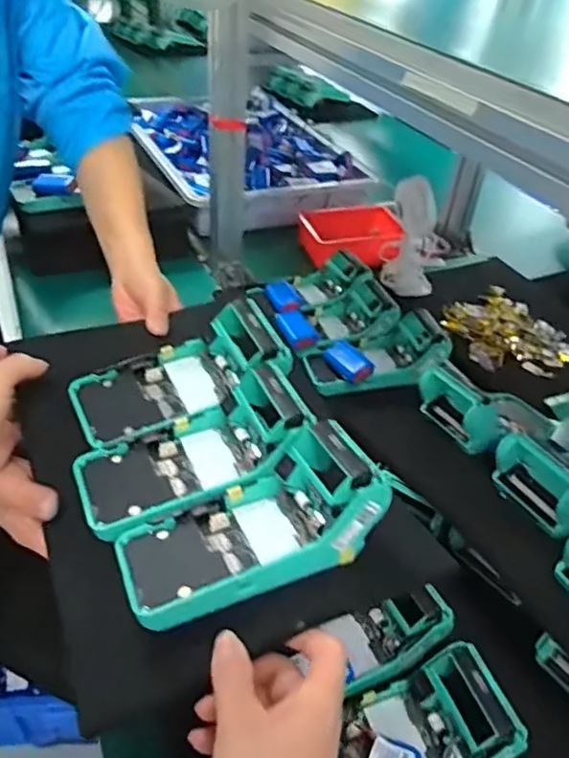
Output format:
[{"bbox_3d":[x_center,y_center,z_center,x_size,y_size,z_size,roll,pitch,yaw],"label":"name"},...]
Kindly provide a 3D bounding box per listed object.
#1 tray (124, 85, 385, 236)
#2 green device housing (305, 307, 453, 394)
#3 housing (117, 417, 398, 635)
[{"bbox_3d":[-0.097,-0.476,1.259,0.387,0.089,0.617,-14,42,-21],"label":"tray"},{"bbox_3d":[0.113,-0.035,0.747,0.165,0.077,0.095,-10,40,-17],"label":"green device housing"},{"bbox_3d":[-0.023,0.087,0.388,0.159,0.060,0.081,-15,42,-23],"label":"housing"}]

